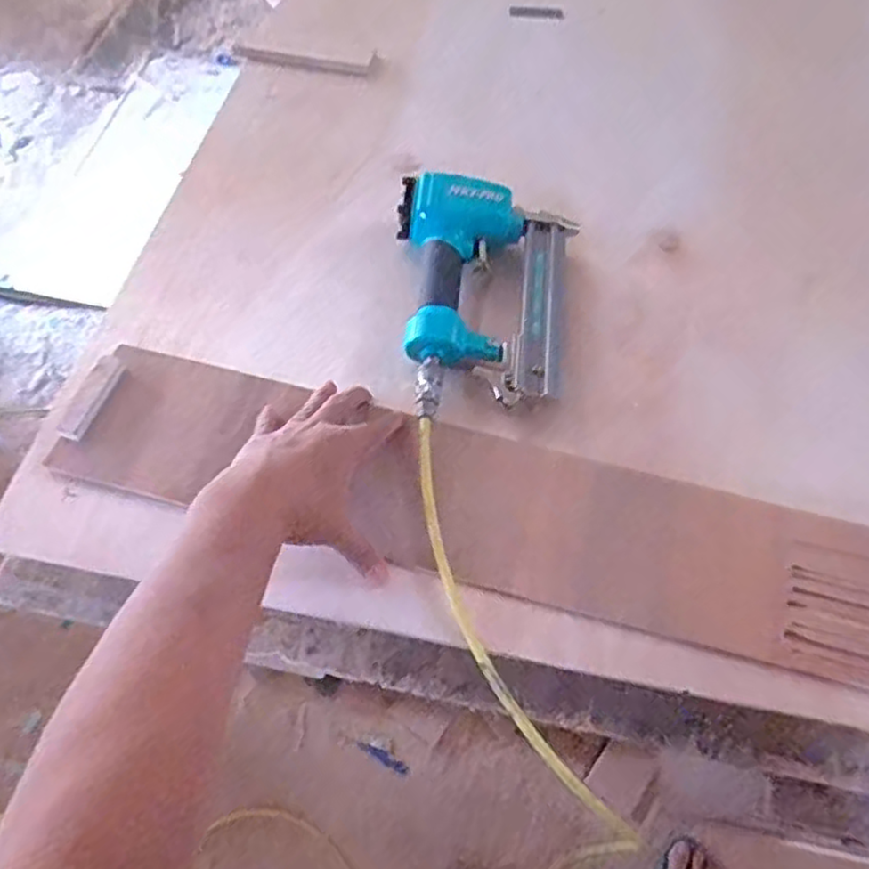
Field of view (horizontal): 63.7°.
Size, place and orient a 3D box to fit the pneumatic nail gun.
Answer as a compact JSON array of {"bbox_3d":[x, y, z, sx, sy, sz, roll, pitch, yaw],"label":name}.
[{"bbox_3d":[0.050,-0.129,0.619,0.159,0.052,0.226,1,60,-3],"label":"pneumatic nail gun"}]

